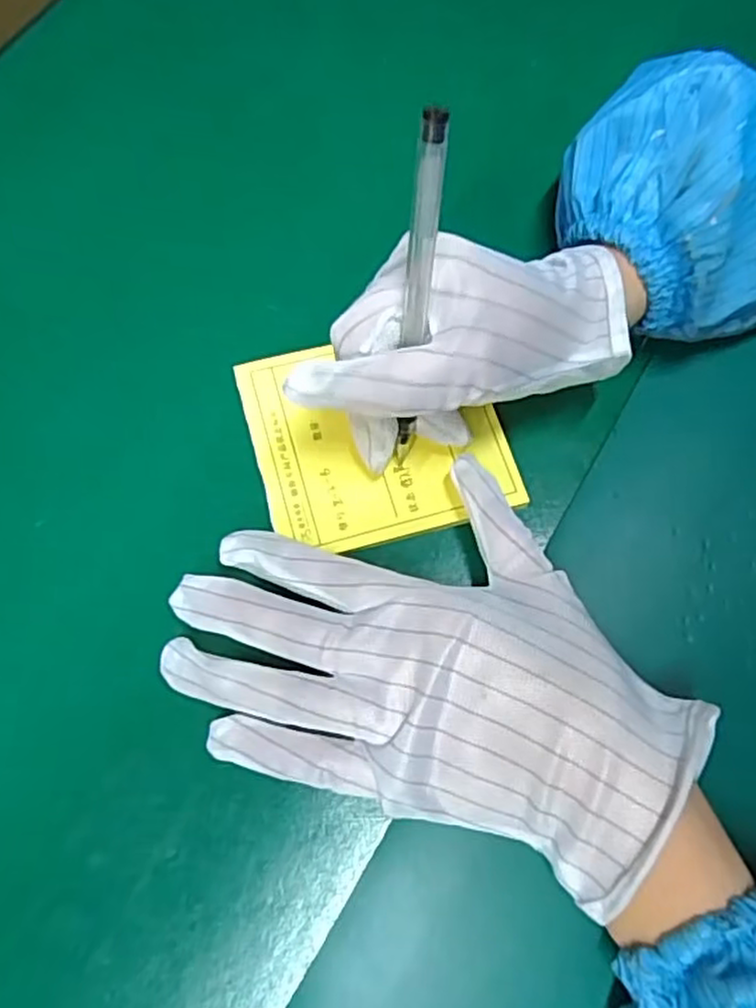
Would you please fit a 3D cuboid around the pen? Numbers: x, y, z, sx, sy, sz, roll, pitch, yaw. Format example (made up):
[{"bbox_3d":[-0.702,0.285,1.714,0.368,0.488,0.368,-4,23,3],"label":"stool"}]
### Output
[{"bbox_3d":[0.014,-0.068,0.258,0.009,0.139,0.007,5,48,1],"label":"pen"}]

